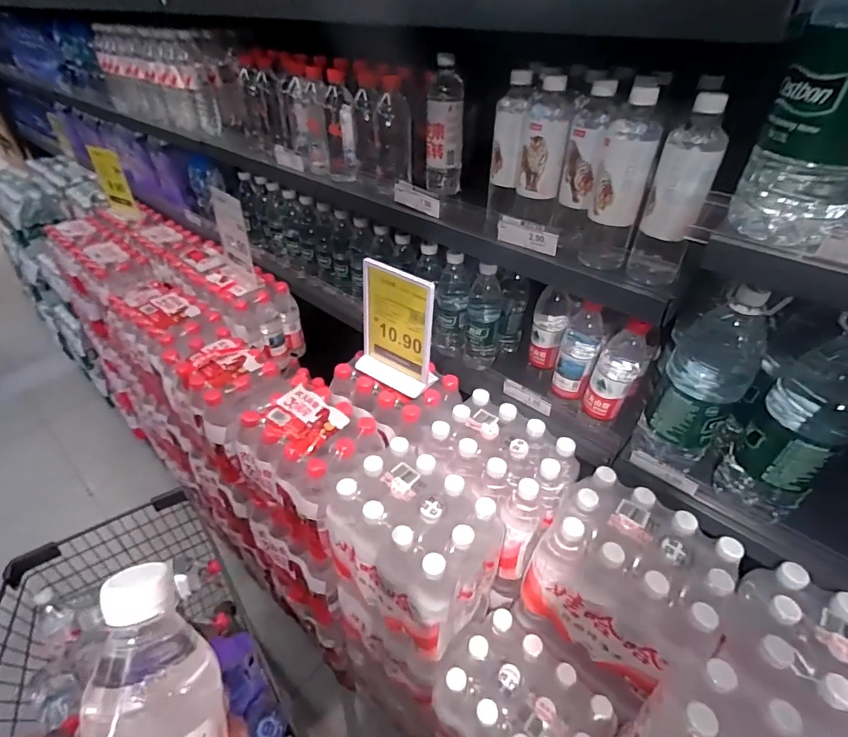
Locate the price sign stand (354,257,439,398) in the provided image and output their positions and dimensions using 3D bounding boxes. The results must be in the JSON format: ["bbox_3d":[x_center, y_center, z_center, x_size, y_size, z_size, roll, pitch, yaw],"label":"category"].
[{"bbox_3d":[-0.058,-0.074,0.864,0.163,0.226,0.075,27,47,29],"label":"price sign stand"}]

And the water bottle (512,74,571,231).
[{"bbox_3d":[0.170,-0.306,0.669,0.069,0.187,0.077,9,41,11],"label":"water bottle"}]

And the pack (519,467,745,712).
[{"bbox_3d":[0.311,0.343,0.733,0.196,0.261,0.262,-29,48,-30],"label":"pack"}]

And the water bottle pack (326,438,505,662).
[{"bbox_3d":[-0.016,0.281,0.764,0.257,0.205,0.197,31,49,32],"label":"water bottle pack"}]

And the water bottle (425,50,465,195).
[{"bbox_3d":[0.038,-0.434,0.842,0.076,0.216,0.060,2,40,3],"label":"water bottle"}]

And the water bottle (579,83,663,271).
[{"bbox_3d":[0.261,-0.242,0.611,0.067,0.217,0.076,13,42,15],"label":"water bottle"}]

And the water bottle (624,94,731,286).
[{"bbox_3d":[0.314,-0.209,0.572,0.073,0.218,0.067,19,44,22],"label":"water bottle"}]

